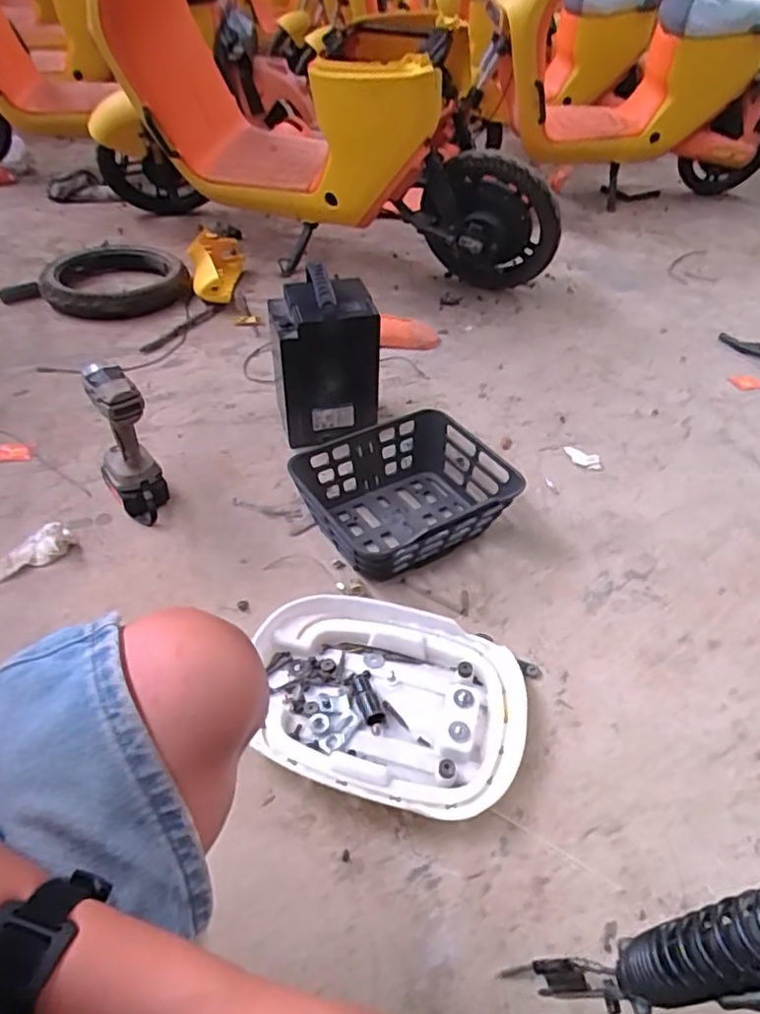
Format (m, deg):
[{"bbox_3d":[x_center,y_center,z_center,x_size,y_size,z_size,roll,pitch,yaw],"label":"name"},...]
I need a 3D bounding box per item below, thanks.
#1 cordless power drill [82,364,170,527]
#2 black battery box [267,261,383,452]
[{"bbox_3d":[-0.390,-0.095,0.990,0.089,0.249,0.089,-14,45,-21],"label":"cordless power drill"},{"bbox_3d":[-0.103,-0.269,1.174,0.186,0.287,0.138,-5,44,-9],"label":"black battery box"}]

